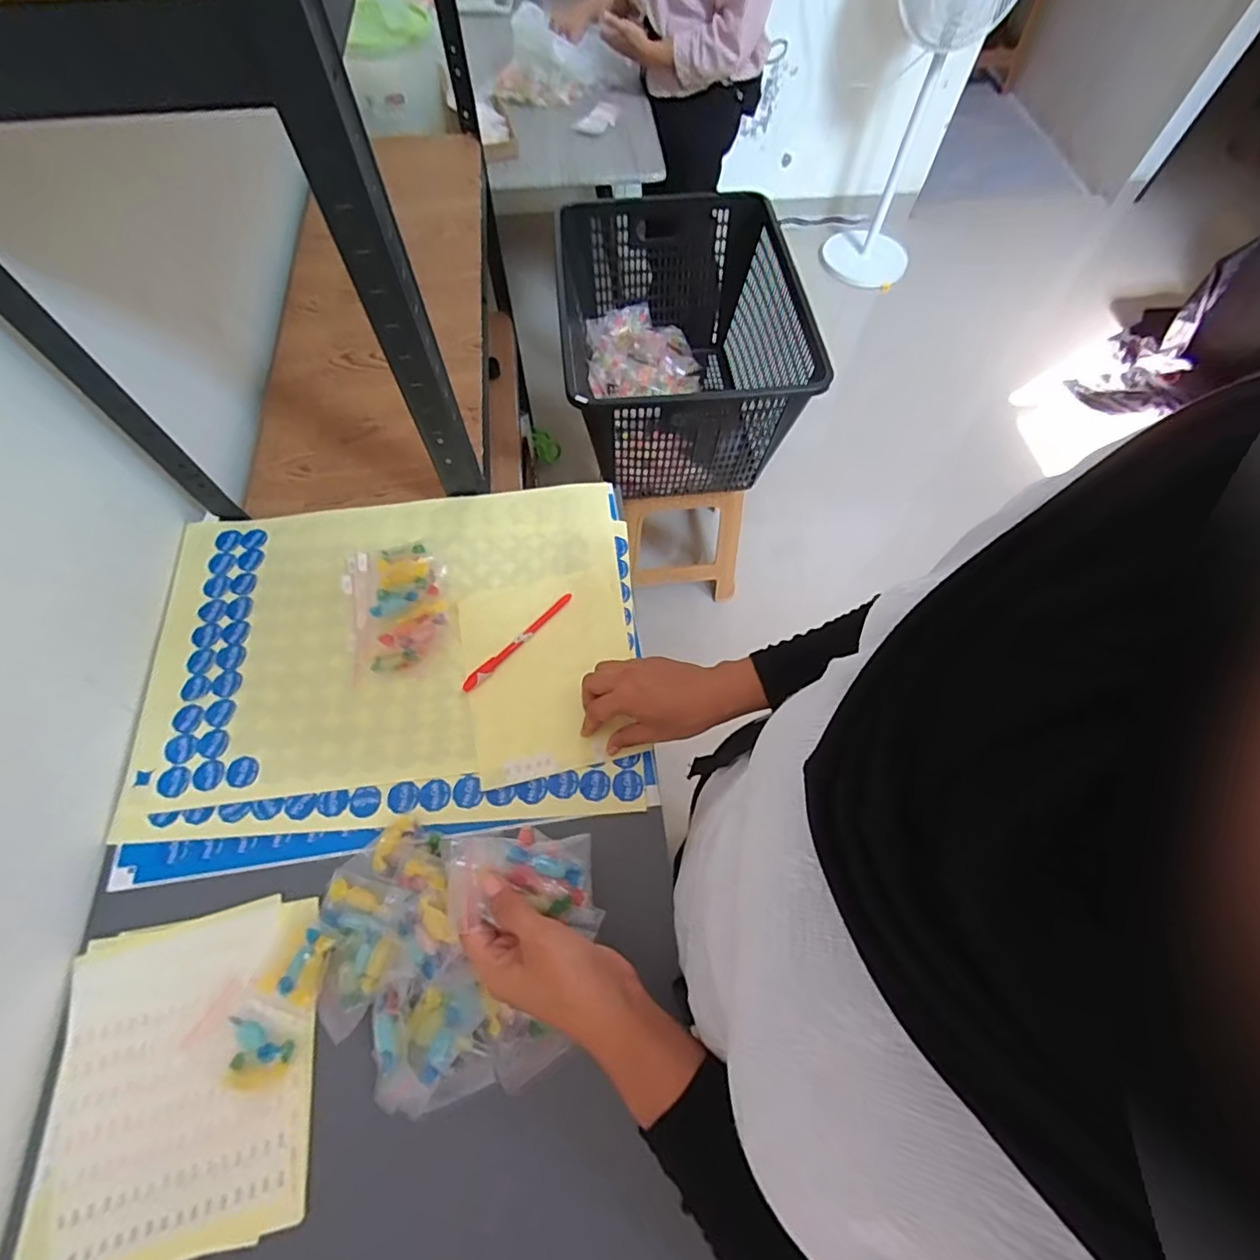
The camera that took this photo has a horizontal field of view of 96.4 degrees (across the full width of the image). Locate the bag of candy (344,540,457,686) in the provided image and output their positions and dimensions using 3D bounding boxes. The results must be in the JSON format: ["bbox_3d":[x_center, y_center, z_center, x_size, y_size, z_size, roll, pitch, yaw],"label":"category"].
[{"bbox_3d":[-0.232,-0.028,0.565,0.100,0.026,0.147,-10,65,-6],"label":"bag of candy"}]

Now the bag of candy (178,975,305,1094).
[{"bbox_3d":[-0.290,0.307,0.423,0.083,0.012,0.054,22,66,9],"label":"bag of candy"}]

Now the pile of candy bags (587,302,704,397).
[{"bbox_3d":[0.032,-0.564,1.162,0.233,0.096,0.167,-1,65,-1],"label":"pile of candy bags"}]

